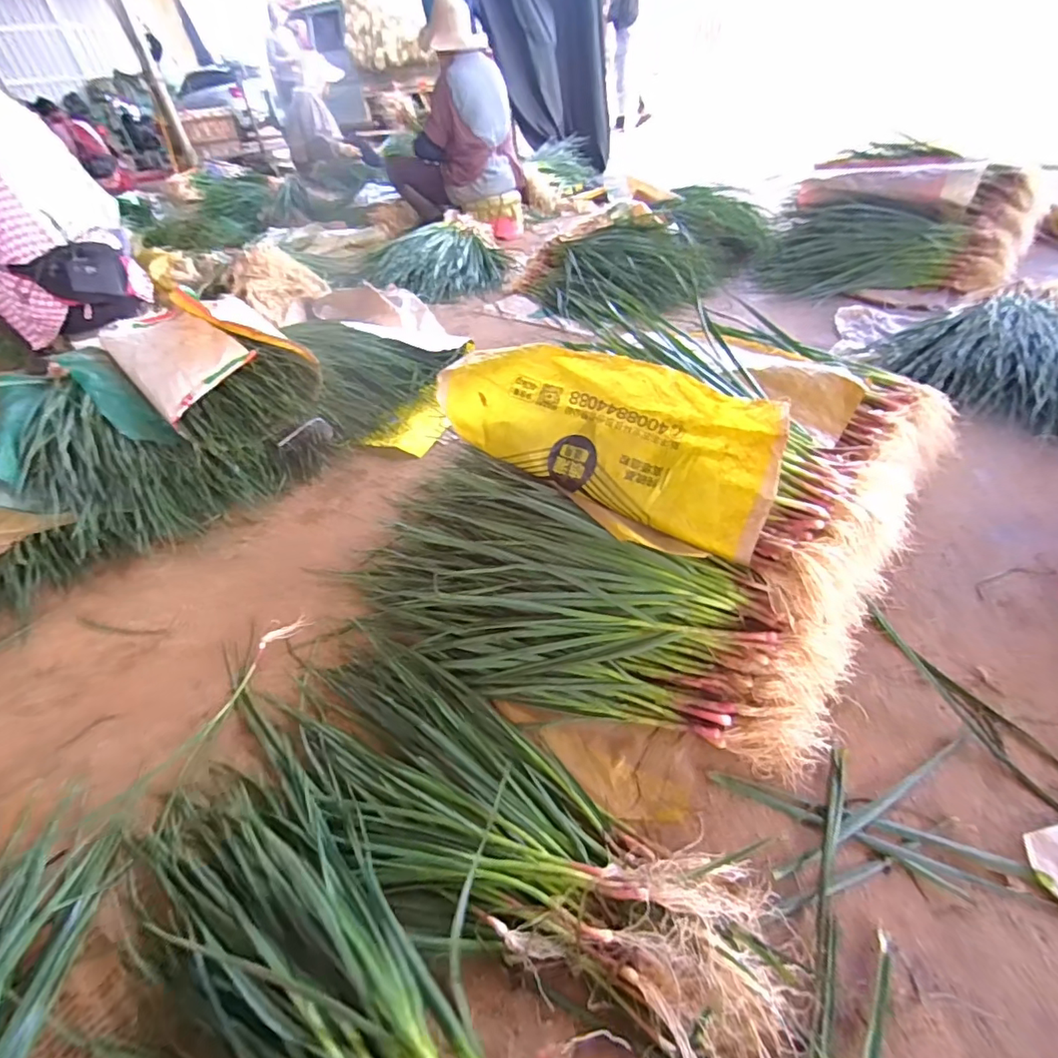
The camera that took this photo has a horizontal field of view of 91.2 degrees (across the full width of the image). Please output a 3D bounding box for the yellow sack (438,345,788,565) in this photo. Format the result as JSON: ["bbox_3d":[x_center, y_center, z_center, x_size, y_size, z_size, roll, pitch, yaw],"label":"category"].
[{"bbox_3d":[0.106,-0.150,0.804,0.536,0.150,0.207,29,53,35],"label":"yellow sack"}]

